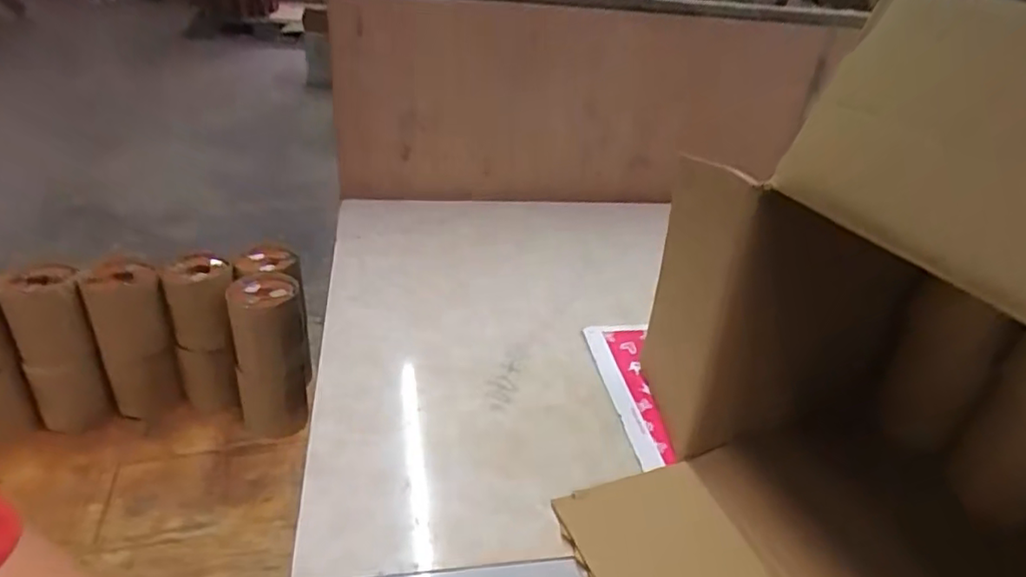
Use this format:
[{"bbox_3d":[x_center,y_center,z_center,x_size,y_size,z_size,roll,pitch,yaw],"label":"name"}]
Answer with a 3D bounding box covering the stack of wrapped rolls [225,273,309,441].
[{"bbox_3d":[-0.326,0.093,0.823,0.090,0.213,0.078,-5,33,-18],"label":"stack of wrapped rolls"}]

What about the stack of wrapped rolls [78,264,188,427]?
[{"bbox_3d":[-0.506,0.076,0.817,0.081,0.217,0.071,-18,39,-35],"label":"stack of wrapped rolls"}]

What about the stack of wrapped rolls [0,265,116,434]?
[{"bbox_3d":[-0.585,0.086,0.784,0.078,0.219,0.063,-21,41,-37],"label":"stack of wrapped rolls"}]

